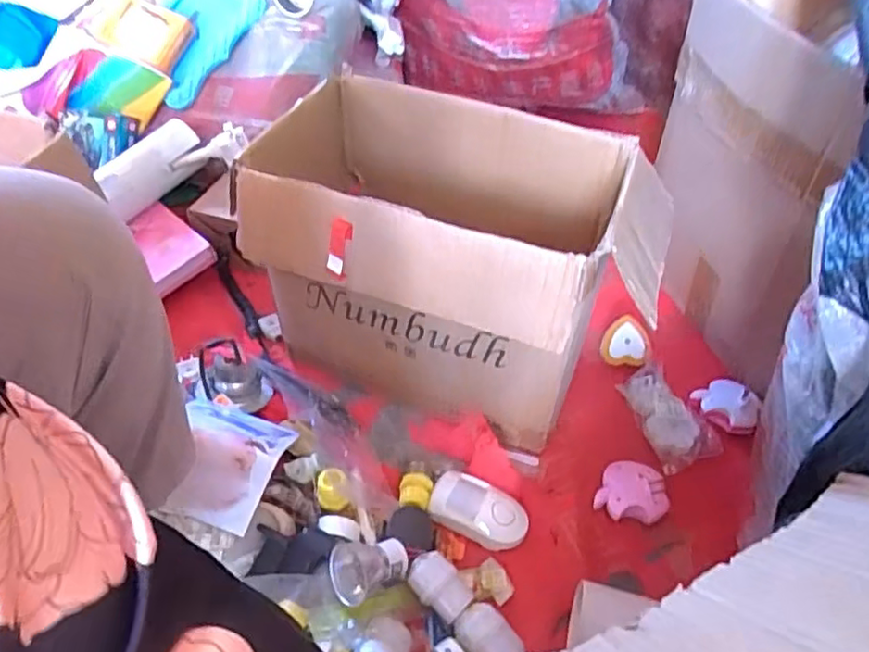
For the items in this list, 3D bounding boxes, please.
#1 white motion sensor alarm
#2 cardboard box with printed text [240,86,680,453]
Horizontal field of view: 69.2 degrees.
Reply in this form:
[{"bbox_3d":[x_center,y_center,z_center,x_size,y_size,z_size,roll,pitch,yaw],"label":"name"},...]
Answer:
[{"bbox_3d":[0.049,0.199,0.684,0.104,0.027,0.058,18,50,14],"label":"white motion sensor alarm"},{"bbox_3d":[0.012,-0.059,0.719,0.421,0.302,0.236,16,49,13],"label":"cardboard box with printed text"}]

